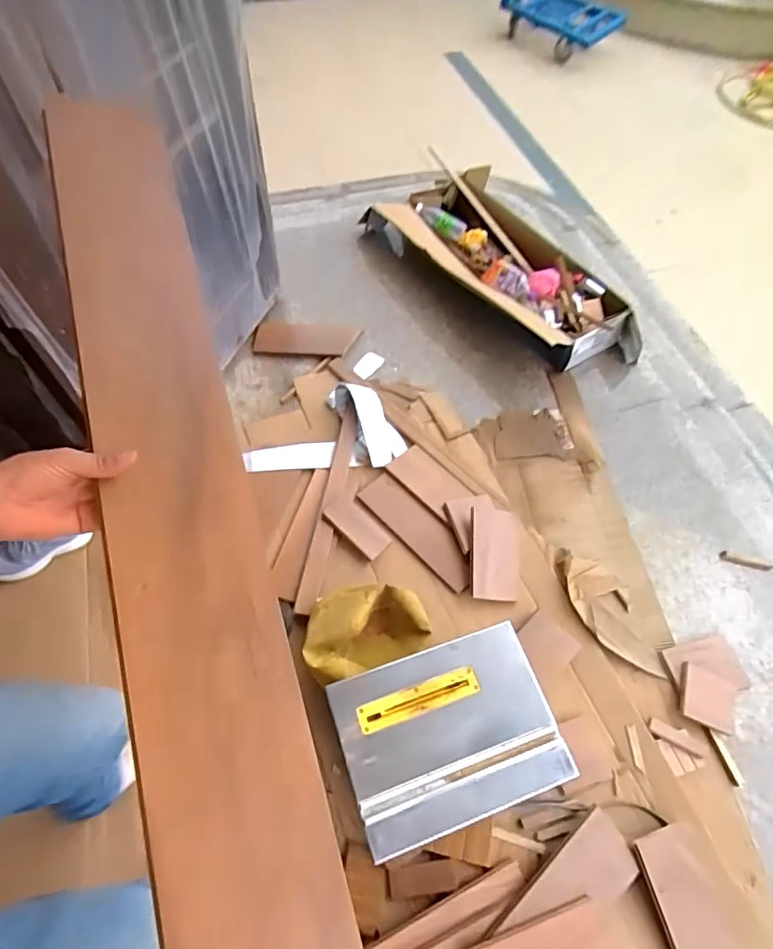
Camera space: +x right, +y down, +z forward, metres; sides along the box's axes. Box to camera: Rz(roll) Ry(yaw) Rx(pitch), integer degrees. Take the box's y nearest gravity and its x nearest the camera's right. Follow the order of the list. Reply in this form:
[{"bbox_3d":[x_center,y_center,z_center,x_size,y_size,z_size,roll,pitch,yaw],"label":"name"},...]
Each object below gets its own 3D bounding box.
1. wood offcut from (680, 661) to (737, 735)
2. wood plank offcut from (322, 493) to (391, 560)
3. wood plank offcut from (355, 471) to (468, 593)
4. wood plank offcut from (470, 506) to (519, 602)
[{"bbox_3d":[0.763,0.530,1.262,0.129,0.014,0.124,21,63,10],"label":"wood offcut"},{"bbox_3d":[-0.081,0.139,1.456,0.198,0.016,0.091,39,67,18],"label":"wood plank offcut"},{"bbox_3d":[0.090,0.147,1.454,0.116,0.014,0.378,-40,69,-21],"label":"wood plank offcut"},{"bbox_3d":[0.285,0.209,1.403,0.120,0.011,0.237,2,68,3],"label":"wood plank offcut"}]

